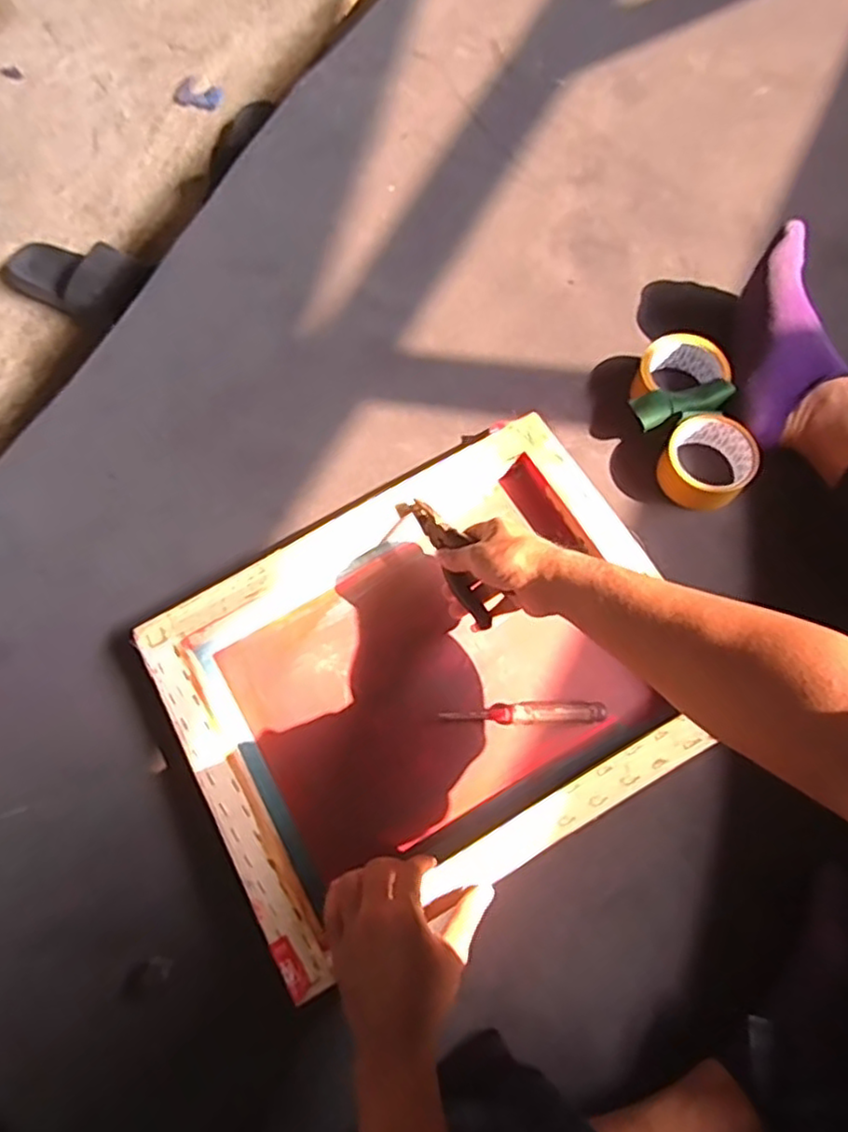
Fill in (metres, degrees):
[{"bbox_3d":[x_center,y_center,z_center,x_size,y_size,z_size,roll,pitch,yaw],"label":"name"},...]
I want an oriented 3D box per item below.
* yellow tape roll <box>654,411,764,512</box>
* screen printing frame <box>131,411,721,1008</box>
[{"bbox_3d":[0.298,-0.110,0.708,0.090,0.044,0.084,0,70,1],"label":"yellow tape roll"},{"bbox_3d":[0.005,0.099,0.651,0.457,0.051,0.366,-29,72,-9],"label":"screen printing frame"}]

